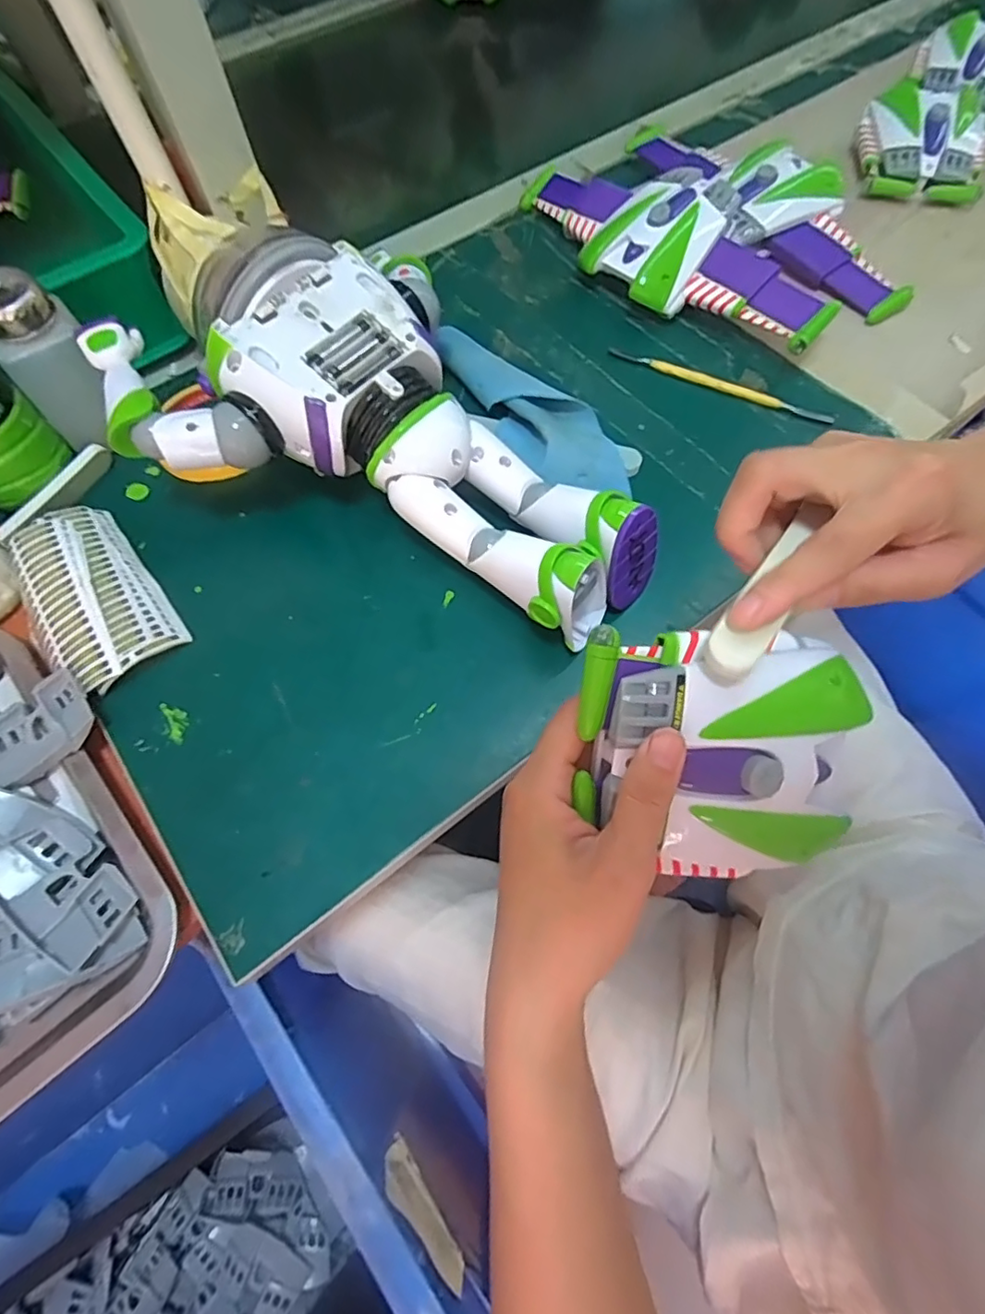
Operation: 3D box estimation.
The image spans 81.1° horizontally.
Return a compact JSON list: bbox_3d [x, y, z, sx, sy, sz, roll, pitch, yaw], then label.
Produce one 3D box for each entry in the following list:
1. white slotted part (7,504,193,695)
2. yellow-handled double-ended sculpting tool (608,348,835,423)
[{"bbox_3d":[-0.247,-0.036,0.348,0.075,0.024,0.125,-37,69,-14],"label":"white slotted part"},{"bbox_3d":[0.167,-0.204,0.429,0.167,0.004,0.010,25,69,13],"label":"yellow-handled double-ended sculpting tool"}]

